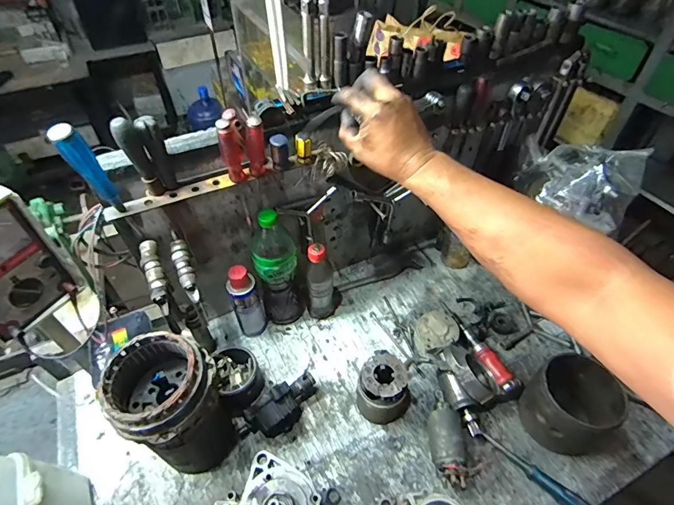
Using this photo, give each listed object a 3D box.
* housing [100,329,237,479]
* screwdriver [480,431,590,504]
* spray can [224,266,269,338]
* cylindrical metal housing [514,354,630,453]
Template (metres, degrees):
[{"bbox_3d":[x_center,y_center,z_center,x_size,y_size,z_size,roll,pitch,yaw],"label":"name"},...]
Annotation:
[{"bbox_3d":[-0.232,0.224,0.574,0.126,0.225,0.126,21,50,19],"label":"housing"},{"bbox_3d":[0.306,0.340,0.605,0.023,0.026,0.178,-36,56,-29],"label":"screwdriver"},{"bbox_3d":[-0.166,0.093,0.737,0.054,0.167,0.045,-12,48,-11],"label":"spray can"},{"bbox_3d":[0.375,0.245,0.635,0.130,0.112,0.124,0,47,0],"label":"cylindrical metal housing"}]

